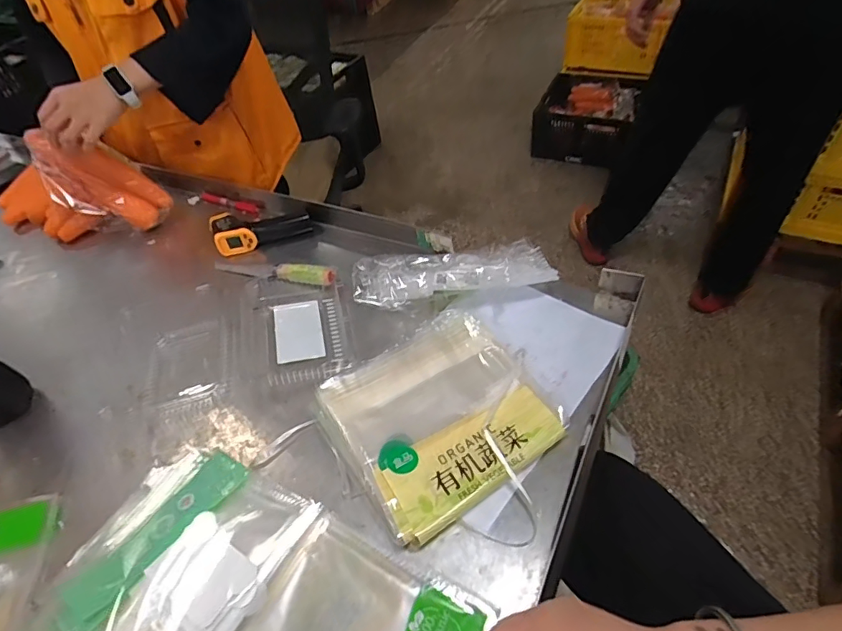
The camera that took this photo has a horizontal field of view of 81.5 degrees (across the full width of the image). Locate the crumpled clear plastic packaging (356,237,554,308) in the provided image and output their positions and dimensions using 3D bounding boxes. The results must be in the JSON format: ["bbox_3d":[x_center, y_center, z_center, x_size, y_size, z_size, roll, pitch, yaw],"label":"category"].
[{"bbox_3d":[0.042,-0.052,0.640,0.259,0.063,0.083,-2,51,5],"label":"crumpled clear plastic packaging"}]

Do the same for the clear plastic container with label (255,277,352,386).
[{"bbox_3d":[-0.163,0.009,0.648,0.122,0.033,0.189,-14,49,-6],"label":"clear plastic container with label"}]

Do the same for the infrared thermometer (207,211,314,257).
[{"bbox_3d":[-0.256,-0.146,0.780,0.147,0.034,0.071,-20,51,-6],"label":"infrared thermometer"}]

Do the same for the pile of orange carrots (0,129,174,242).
[{"bbox_3d":[-0.622,-0.214,0.836,0.337,0.175,0.118,-4,47,20],"label":"pile of orange carrots"}]

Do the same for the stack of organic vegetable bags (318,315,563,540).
[{"bbox_3d":[0.016,0.104,0.531,0.207,0.027,0.208,-29,52,-18],"label":"stack of organic vegetable bags"}]

